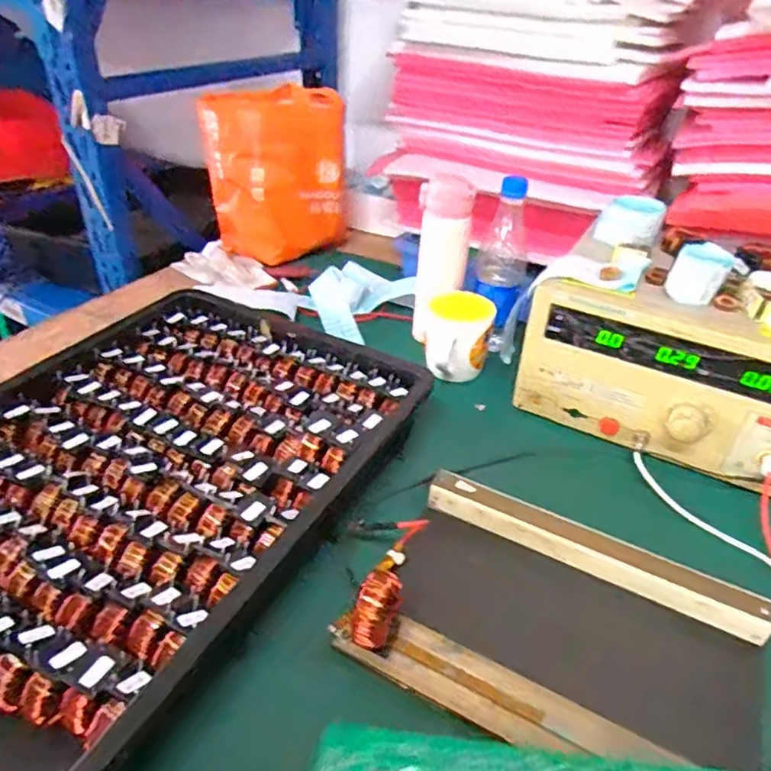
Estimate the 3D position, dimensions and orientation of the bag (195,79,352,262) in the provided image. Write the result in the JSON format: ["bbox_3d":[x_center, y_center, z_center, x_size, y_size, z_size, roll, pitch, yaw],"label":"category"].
[{"bbox_3d":[-0.177,-0.359,1.023,0.189,0.243,0.149,-26,45,-34],"label":"bag"}]

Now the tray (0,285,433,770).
[{"bbox_3d":[-0.235,0.092,0.553,0.386,0.067,0.569,20,39,21],"label":"tray"}]

